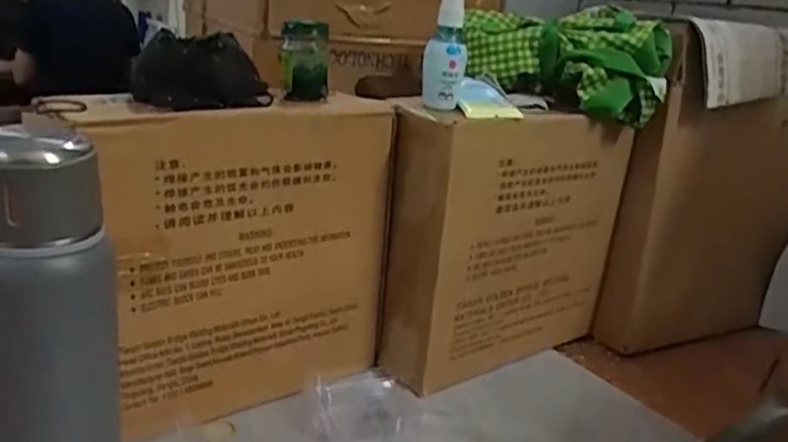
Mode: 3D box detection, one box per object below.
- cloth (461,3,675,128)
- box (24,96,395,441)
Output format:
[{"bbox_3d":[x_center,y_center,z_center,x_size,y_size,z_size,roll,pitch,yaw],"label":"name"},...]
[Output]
[{"bbox_3d":[0.174,-0.173,0.723,0.213,0.095,0.113,7,19,4],"label":"cloth"},{"bbox_3d":[-0.148,0.028,0.605,0.283,0.262,0.114,-11,25,-40],"label":"box"}]

